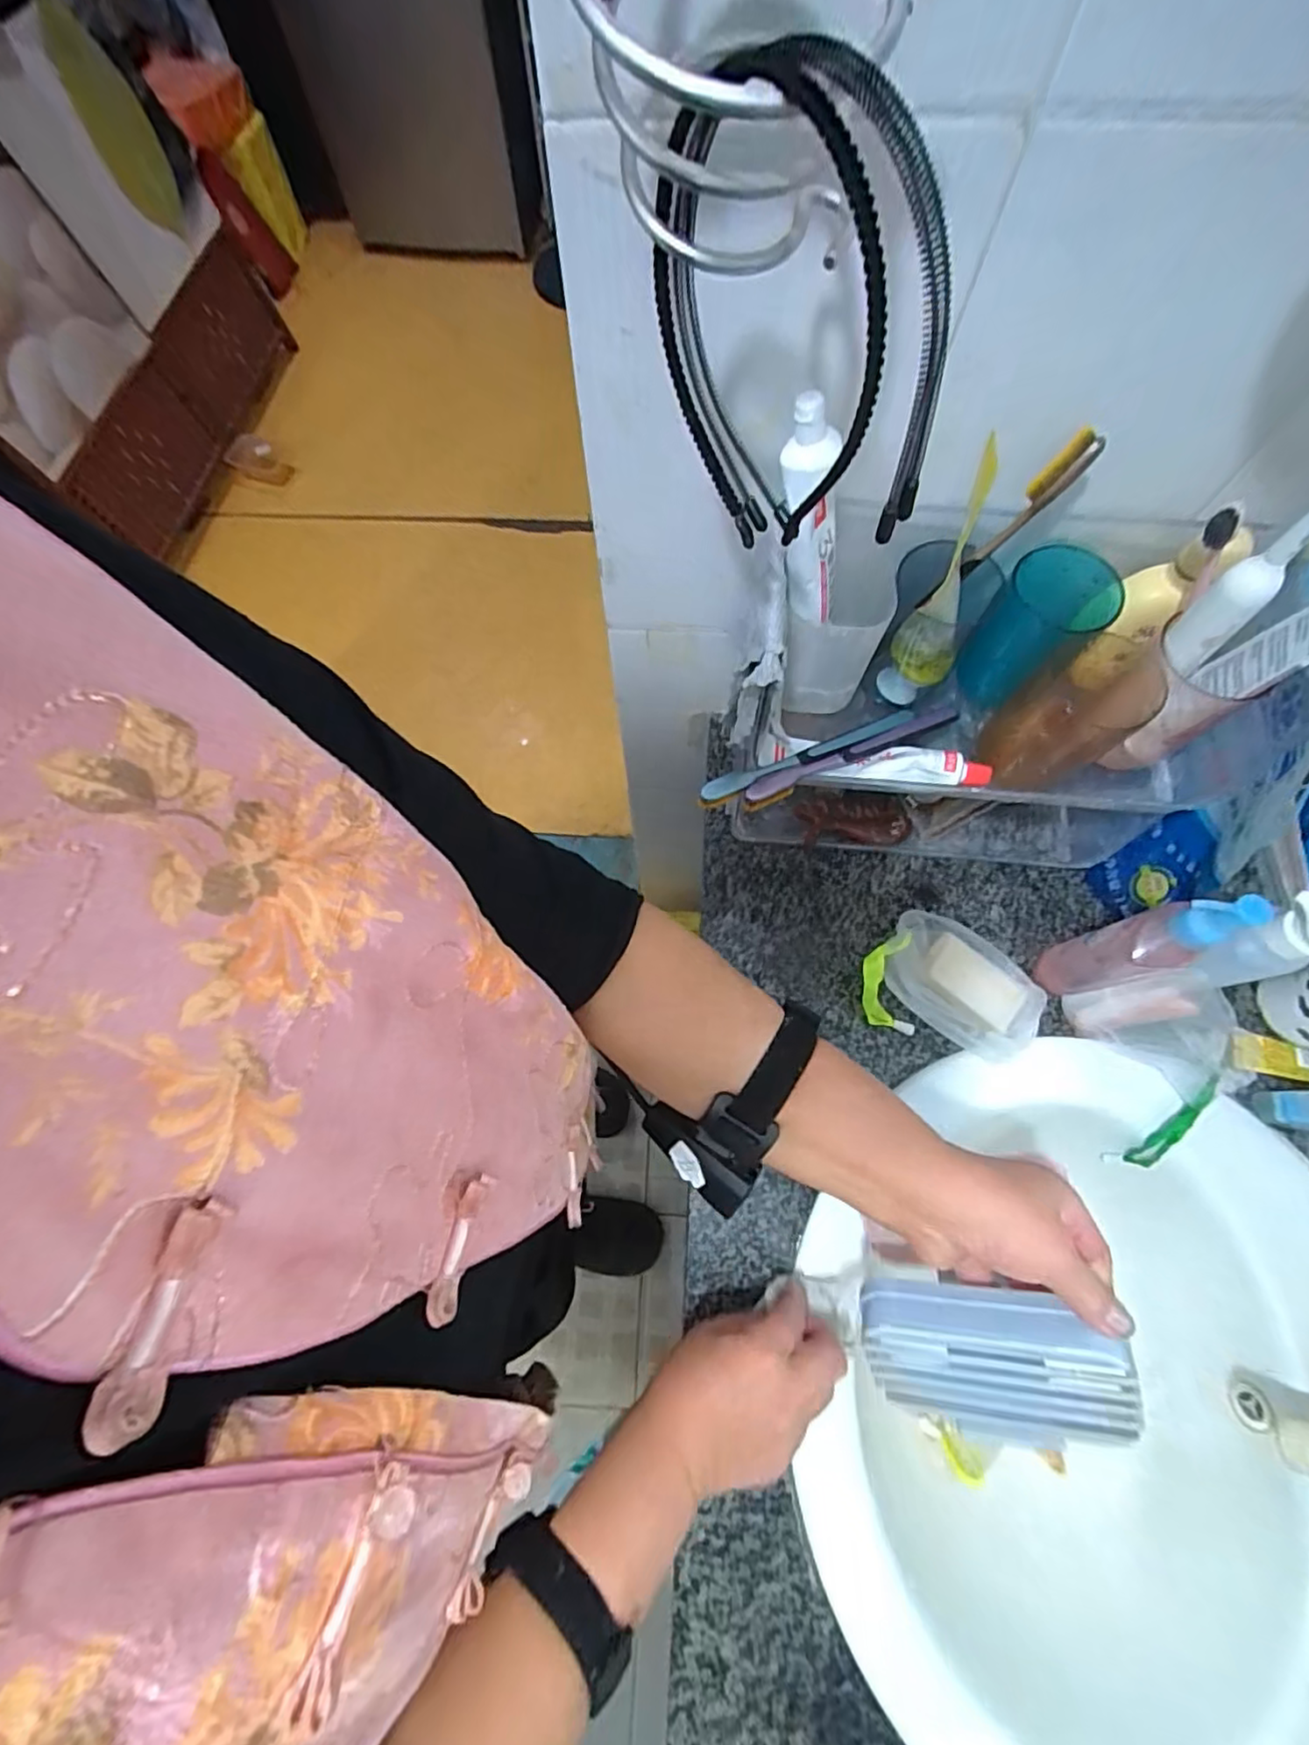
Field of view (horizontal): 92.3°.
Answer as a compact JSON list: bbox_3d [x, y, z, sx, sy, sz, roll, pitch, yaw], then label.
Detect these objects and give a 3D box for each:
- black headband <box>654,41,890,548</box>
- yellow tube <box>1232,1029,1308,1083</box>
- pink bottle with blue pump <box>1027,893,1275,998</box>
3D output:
[{"bbox_3d":[0.036,-0.194,0.232,0.019,0.138,0.112,-42,75,-13],"label":"black headband"},{"bbox_3d":[0.521,0.153,0.509,0.105,0.015,0.032,11,71,5],"label":"yellow tube"},{"bbox_3d":[0.343,0.054,0.447,0.052,0.174,0.041,-15,71,-4],"label":"pink bottle with blue pump"}]

